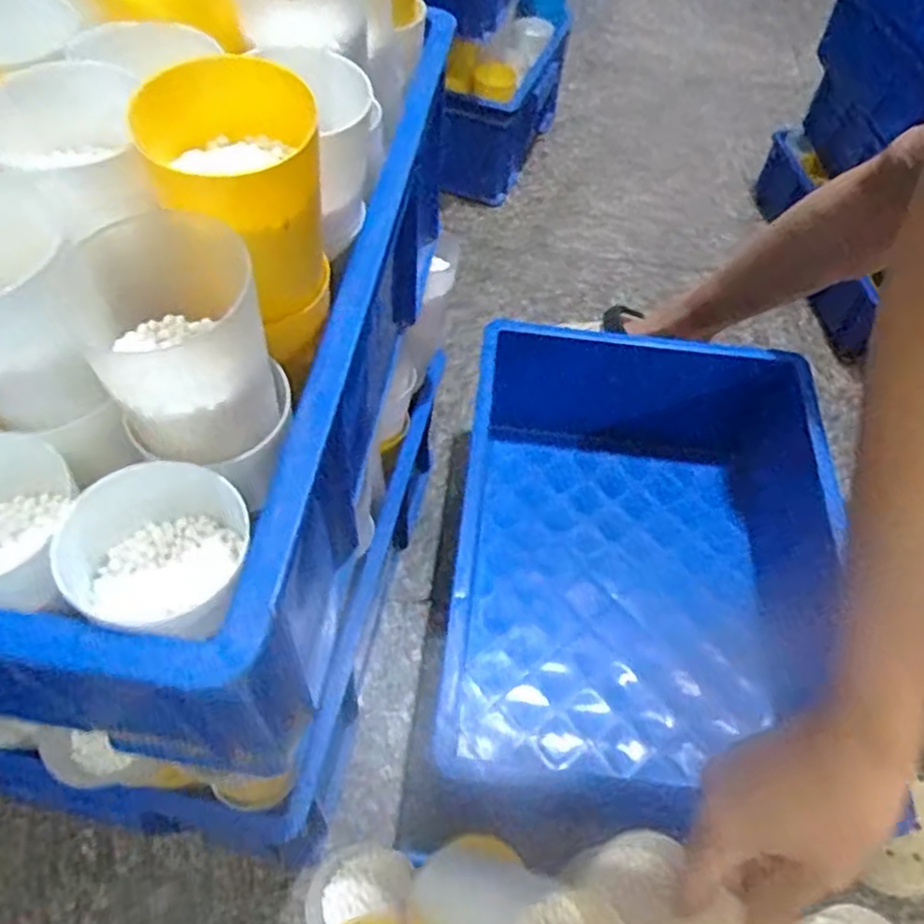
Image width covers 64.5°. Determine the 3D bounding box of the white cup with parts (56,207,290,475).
[{"bbox_3d":[-0.103,-0.040,0.266,0.063,0.069,0.059,-17,58,-15],"label":"white cup with parts"}]

